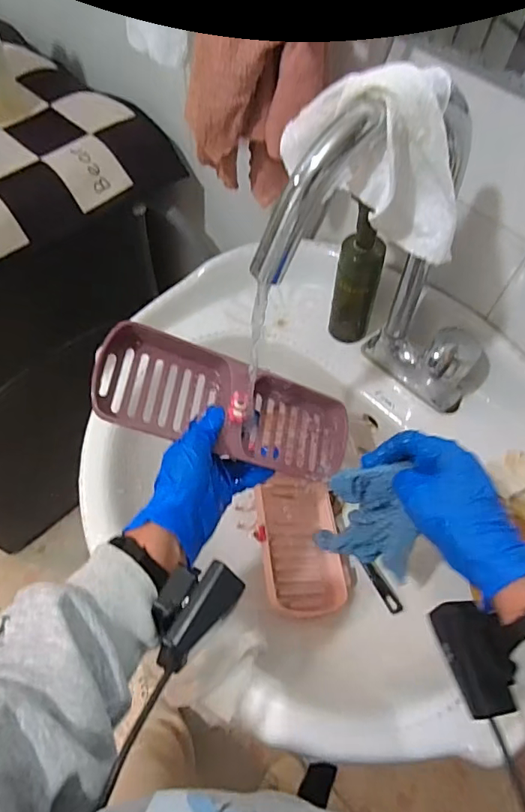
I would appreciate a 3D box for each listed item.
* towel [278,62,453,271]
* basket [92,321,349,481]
[{"bbox_3d":[0.074,-0.158,0.318,0.125,0.096,0.053,9,60,1],"label":"towel"},{"bbox_3d":[-0.027,0.001,0.468,0.255,0.044,0.089,21,55,-23],"label":"basket"}]

